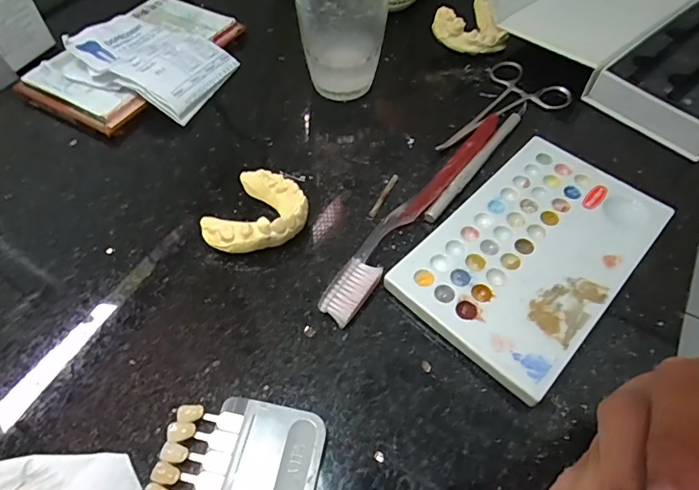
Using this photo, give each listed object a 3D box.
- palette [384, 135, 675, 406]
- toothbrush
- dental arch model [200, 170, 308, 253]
[{"bbox_3d":[0.103,0.002,0.262,0.092,0.012,0.154,38,63,23],"label":"palette"},{"bbox_3d":[0.042,-0.027,0.282,0.024,0.012,0.185,29,60,19],"label":"toothbrush"},{"bbox_3d":[-0.051,-0.018,0.270,0.050,0.020,0.059,19,57,13],"label":"dental arch model"}]

